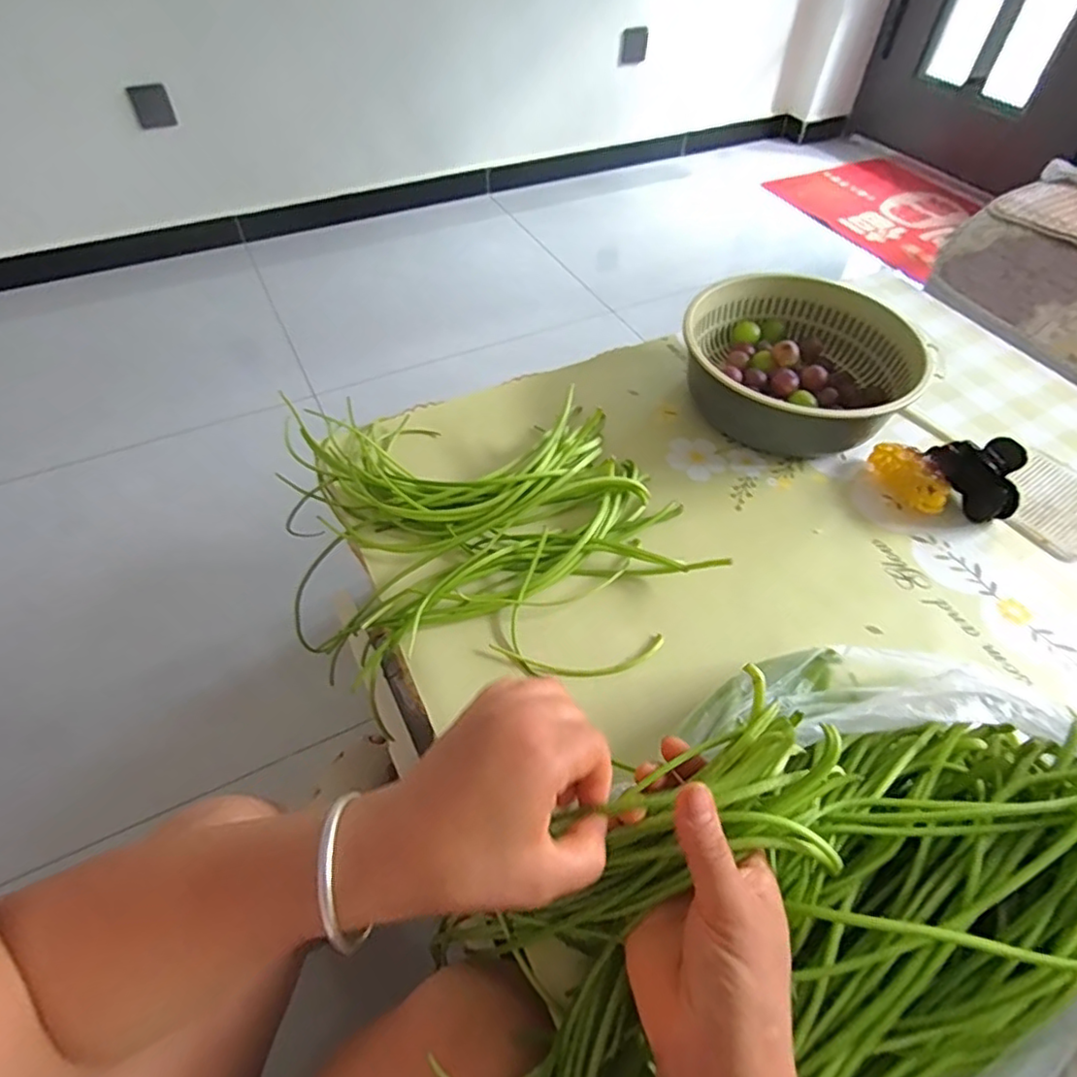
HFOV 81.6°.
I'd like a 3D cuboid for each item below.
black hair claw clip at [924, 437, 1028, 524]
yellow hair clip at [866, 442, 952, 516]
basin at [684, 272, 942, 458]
[{"bbox_3d":[0.385,-0.057,0.549,0.054,0.052,0.081,-33,59,-25],"label":"black hair claw clip"},{"bbox_3d":[0.334,-0.055,0.559,0.032,0.033,0.077,-20,54,-17],"label":"yellow hair clip"},{"bbox_3d":[0.255,-0.171,0.618,0.215,0.082,0.175,33,57,23],"label":"basin"}]

